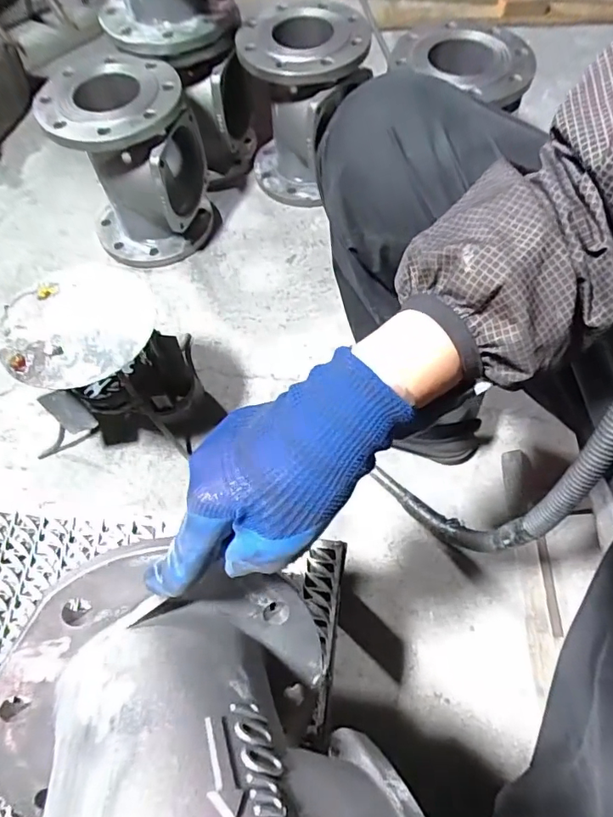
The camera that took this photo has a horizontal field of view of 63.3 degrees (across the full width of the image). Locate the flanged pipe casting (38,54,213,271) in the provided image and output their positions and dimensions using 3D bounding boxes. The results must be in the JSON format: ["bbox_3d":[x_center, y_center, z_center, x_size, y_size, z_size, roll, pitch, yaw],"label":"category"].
[{"bbox_3d":[-0.275,-0.393,0.834,0.219,0.267,0.198,-20,63,-8],"label":"flanged pipe casting"}]

